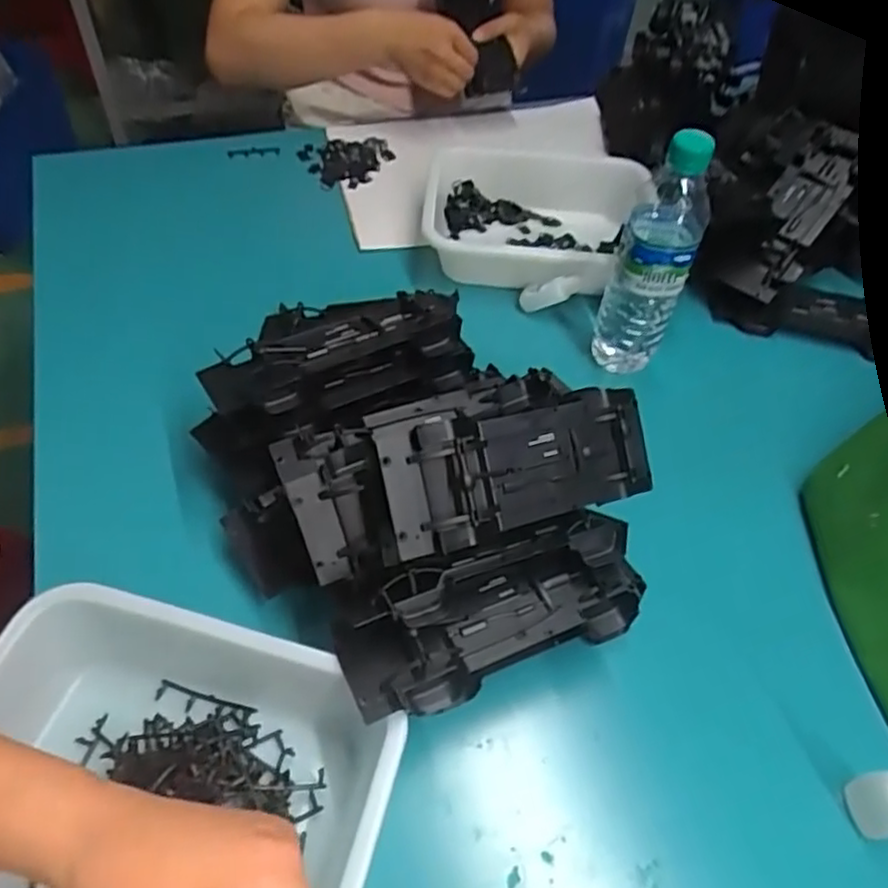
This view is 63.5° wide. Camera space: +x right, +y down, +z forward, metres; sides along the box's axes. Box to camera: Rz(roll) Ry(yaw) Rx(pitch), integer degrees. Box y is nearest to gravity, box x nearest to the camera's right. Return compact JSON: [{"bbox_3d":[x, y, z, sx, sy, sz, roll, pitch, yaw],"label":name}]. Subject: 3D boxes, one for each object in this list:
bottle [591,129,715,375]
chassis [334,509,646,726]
[{"bbox_3d":[0.183,-0.159,0.632,0.064,0.233,0.053,21,53,12],"label":"bottle"},{"bbox_3d":[0.035,0.116,0.470,0.202,0.050,0.095,-18,84,-20],"label":"chassis"}]

